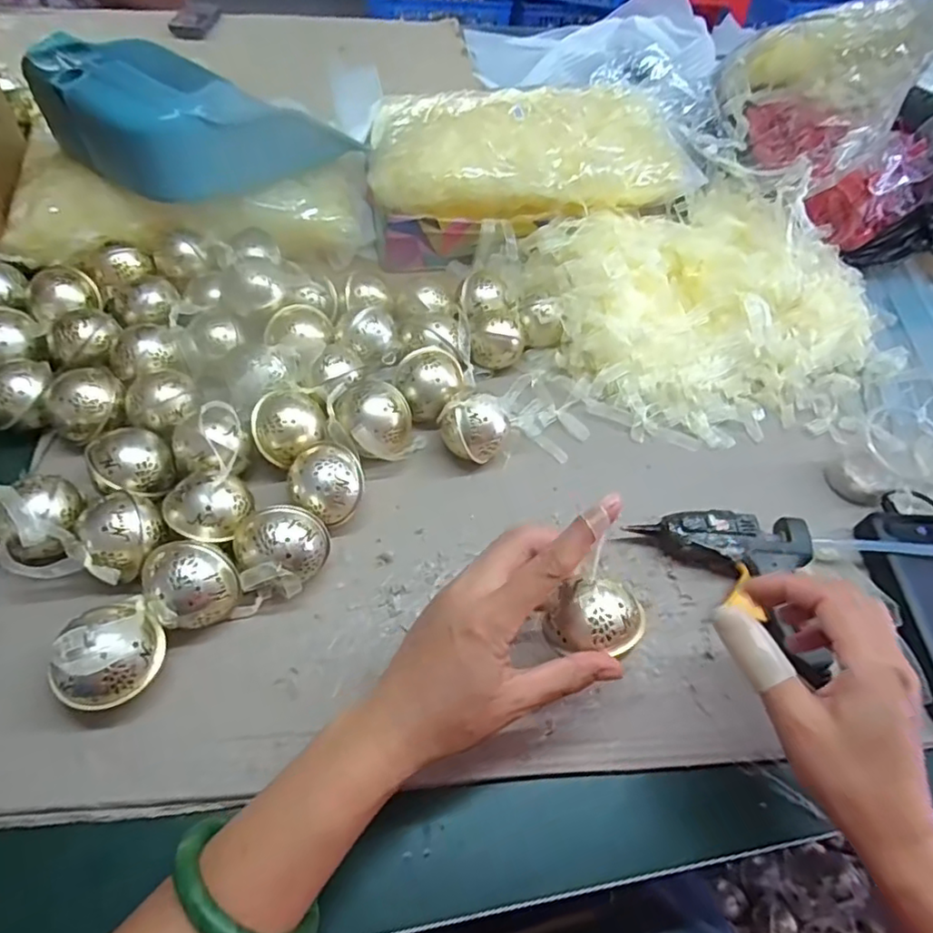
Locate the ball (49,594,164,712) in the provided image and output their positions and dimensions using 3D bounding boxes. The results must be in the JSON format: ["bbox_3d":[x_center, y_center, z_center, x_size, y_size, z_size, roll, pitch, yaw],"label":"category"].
[{"bbox_3d":[-0.208,0.108,0.359,0.049,0.063,0.059,6,53,-1],"label":"ball"}]

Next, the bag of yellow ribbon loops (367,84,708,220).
[{"bbox_3d":[0.069,-0.322,0.628,0.338,0.073,0.173,1,53,-5],"label":"bag of yellow ribbon loops"}]

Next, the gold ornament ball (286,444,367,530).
[{"bbox_3d":[-0.102,0.015,0.452,0.056,0.050,0.061,-22,58,-21],"label":"gold ornament ball"}]

